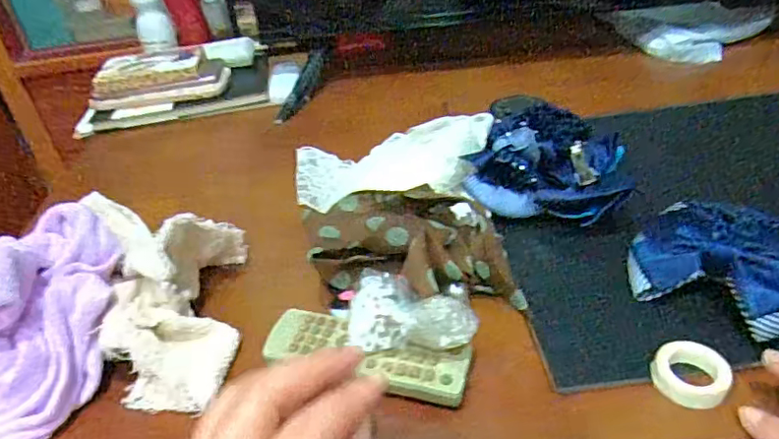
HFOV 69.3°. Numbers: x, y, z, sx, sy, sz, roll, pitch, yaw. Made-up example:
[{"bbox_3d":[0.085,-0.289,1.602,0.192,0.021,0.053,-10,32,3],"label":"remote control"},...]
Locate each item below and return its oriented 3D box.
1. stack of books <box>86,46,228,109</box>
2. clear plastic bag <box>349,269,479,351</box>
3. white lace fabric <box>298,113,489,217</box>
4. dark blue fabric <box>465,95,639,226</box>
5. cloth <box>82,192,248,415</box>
[{"bbox_3d":[-0.279,-0.175,0.690,0.155,0.037,0.088,-11,36,-5],"label":"stack of books"},{"bbox_3d":[0.014,0.052,0.329,0.071,0.027,0.048,1,36,11],"label":"clear plastic bag"},{"bbox_3d":[-0.004,-0.050,0.493,0.180,0.036,0.086,-10,33,22],"label":"white lace fabric"},{"bbox_3d":[0.129,-0.049,0.452,0.117,0.045,0.111,8,38,20],"label":"dark blue fabric"},{"bbox_3d":[-0.138,0.047,0.355,0.084,0.076,0.133,-12,36,-7],"label":"cloth"}]

